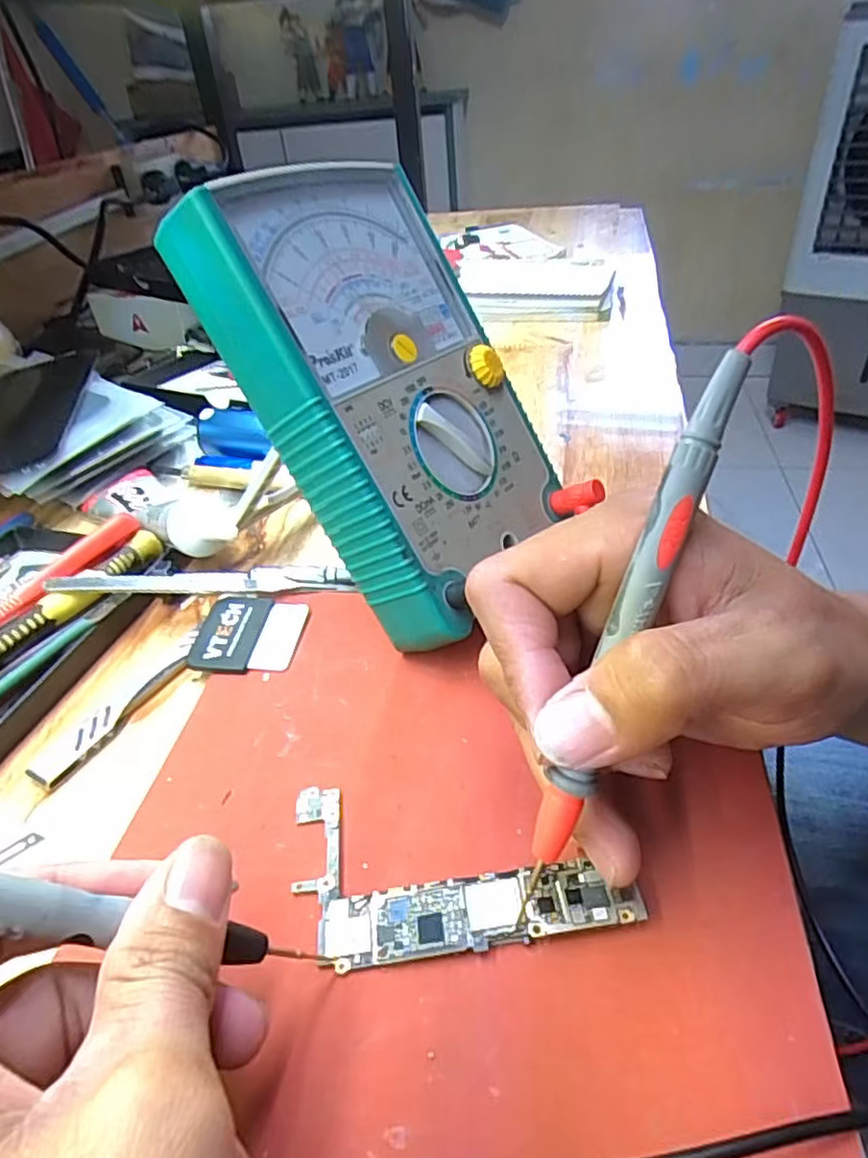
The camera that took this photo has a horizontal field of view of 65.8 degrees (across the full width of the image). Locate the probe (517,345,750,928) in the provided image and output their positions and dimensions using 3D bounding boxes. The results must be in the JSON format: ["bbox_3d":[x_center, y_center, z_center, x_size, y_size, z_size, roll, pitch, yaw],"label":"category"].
[{"bbox_3d":[0.046,0.017,0.165,0.012,0.144,0.015,28,20,34],"label":"probe"}]

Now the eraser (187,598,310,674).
[{"bbox_3d":[-0.075,0.022,0.271,0.040,0.006,0.039,1,39,8],"label":"eraser"}]

